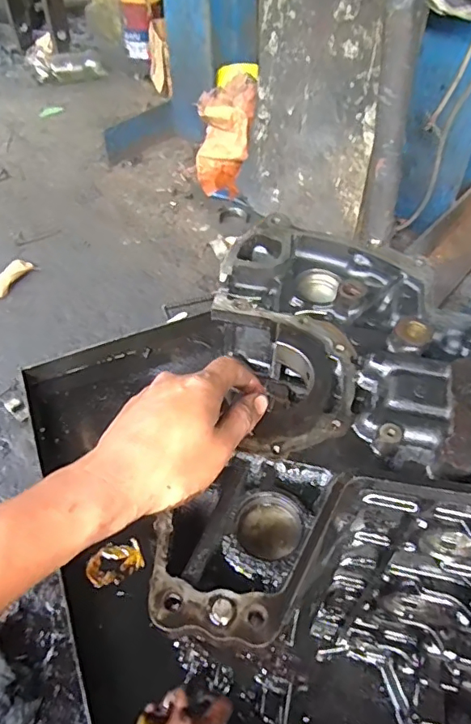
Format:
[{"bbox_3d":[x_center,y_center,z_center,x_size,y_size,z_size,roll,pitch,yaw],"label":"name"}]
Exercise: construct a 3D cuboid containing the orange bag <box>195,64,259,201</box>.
[{"bbox_3d":[-0.032,-0.648,1.445,0.171,0.106,0.377,10,91,9],"label":"orange bag"}]

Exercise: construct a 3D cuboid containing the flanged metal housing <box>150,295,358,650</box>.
[{"bbox_3d":[0.017,0.062,0.377,0.118,0.042,0.269,10,48,9],"label":"flanged metal housing"}]

